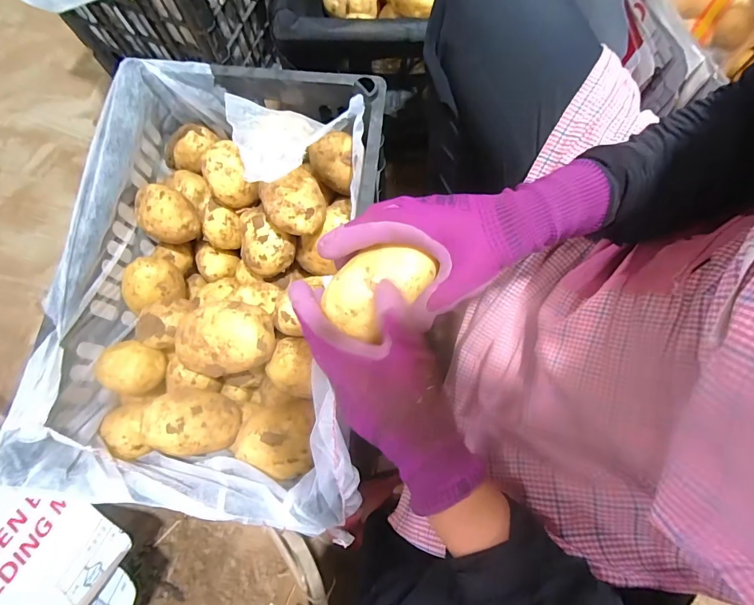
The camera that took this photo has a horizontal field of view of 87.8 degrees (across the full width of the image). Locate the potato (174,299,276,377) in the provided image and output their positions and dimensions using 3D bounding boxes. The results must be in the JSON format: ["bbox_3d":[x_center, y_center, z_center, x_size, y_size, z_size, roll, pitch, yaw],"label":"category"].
[{"bbox_3d":[-0.170,0.040,0.445,0.109,0.059,0.078,-10,77,-2],"label":"potato"}]

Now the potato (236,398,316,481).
[{"bbox_3d":[-0.116,0.154,0.452,0.087,0.058,0.083,1,76,0],"label":"potato"}]

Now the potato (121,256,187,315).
[{"bbox_3d":[-0.287,-0.023,0.505,0.071,0.059,0.059,-8,77,-2],"label":"potato"}]

